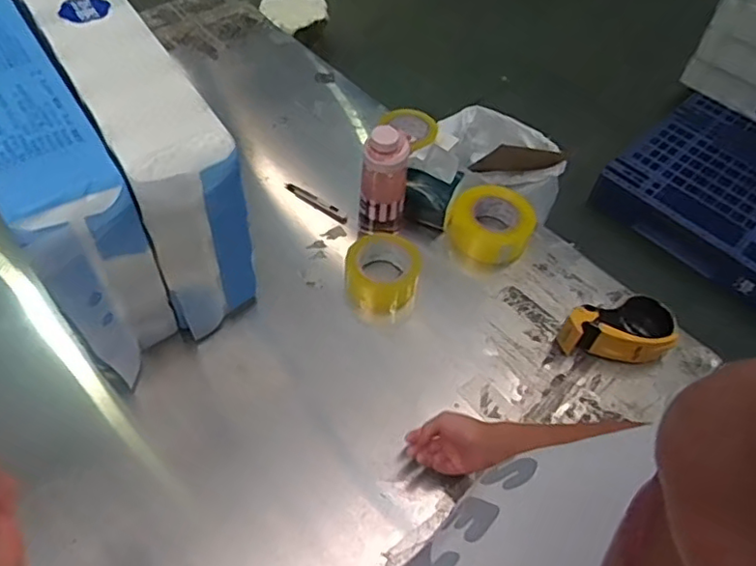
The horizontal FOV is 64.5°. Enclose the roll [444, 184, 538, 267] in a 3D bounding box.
[{"bbox_3d":[0.194,-0.107,1.029,0.140,0.068,0.132,2,54,-3],"label":"roll"}]

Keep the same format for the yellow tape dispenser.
[{"bbox_3d":[0.370,0.075,0.914,0.177,0.061,0.093,-8,56,-10],"label":"yellow tape dispenser"}]

